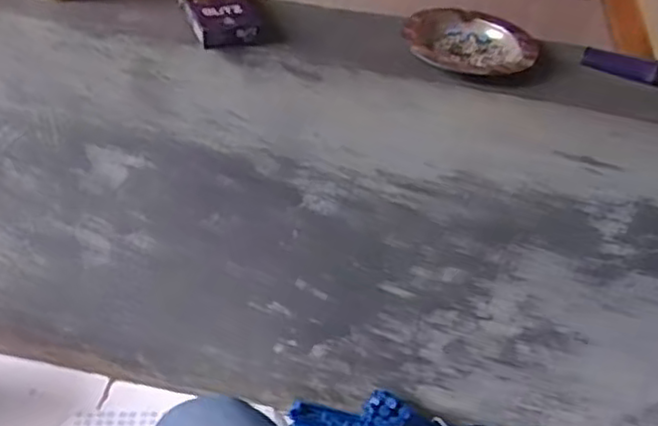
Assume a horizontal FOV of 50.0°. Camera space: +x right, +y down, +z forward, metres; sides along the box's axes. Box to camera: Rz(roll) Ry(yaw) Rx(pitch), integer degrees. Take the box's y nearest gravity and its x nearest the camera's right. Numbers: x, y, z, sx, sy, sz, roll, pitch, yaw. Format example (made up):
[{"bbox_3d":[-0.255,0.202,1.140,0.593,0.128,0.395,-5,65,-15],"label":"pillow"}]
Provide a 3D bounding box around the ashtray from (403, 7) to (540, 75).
[{"bbox_3d":[0.129,-0.155,0.647,0.117,0.021,0.118,13,43,8],"label":"ashtray"}]

